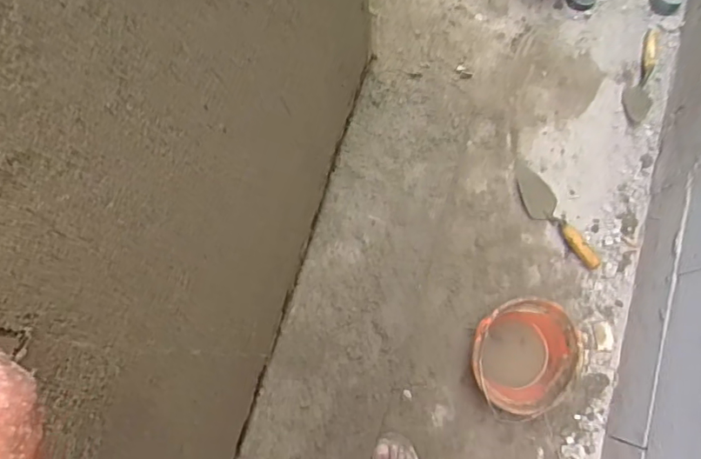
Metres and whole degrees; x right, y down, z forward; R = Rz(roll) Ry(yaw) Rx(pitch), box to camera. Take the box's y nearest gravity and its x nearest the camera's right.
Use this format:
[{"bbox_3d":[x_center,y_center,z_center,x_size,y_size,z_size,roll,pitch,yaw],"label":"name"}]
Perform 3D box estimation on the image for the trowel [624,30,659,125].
[{"bbox_3d":[0.815,-0.429,1.443,0.063,0.052,0.266,13,91,3],"label":"trowel"}]

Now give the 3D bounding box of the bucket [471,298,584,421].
[{"bbox_3d":[0.392,0.294,1.210,0.239,0.173,0.229,-1,76,2],"label":"bucket"}]

